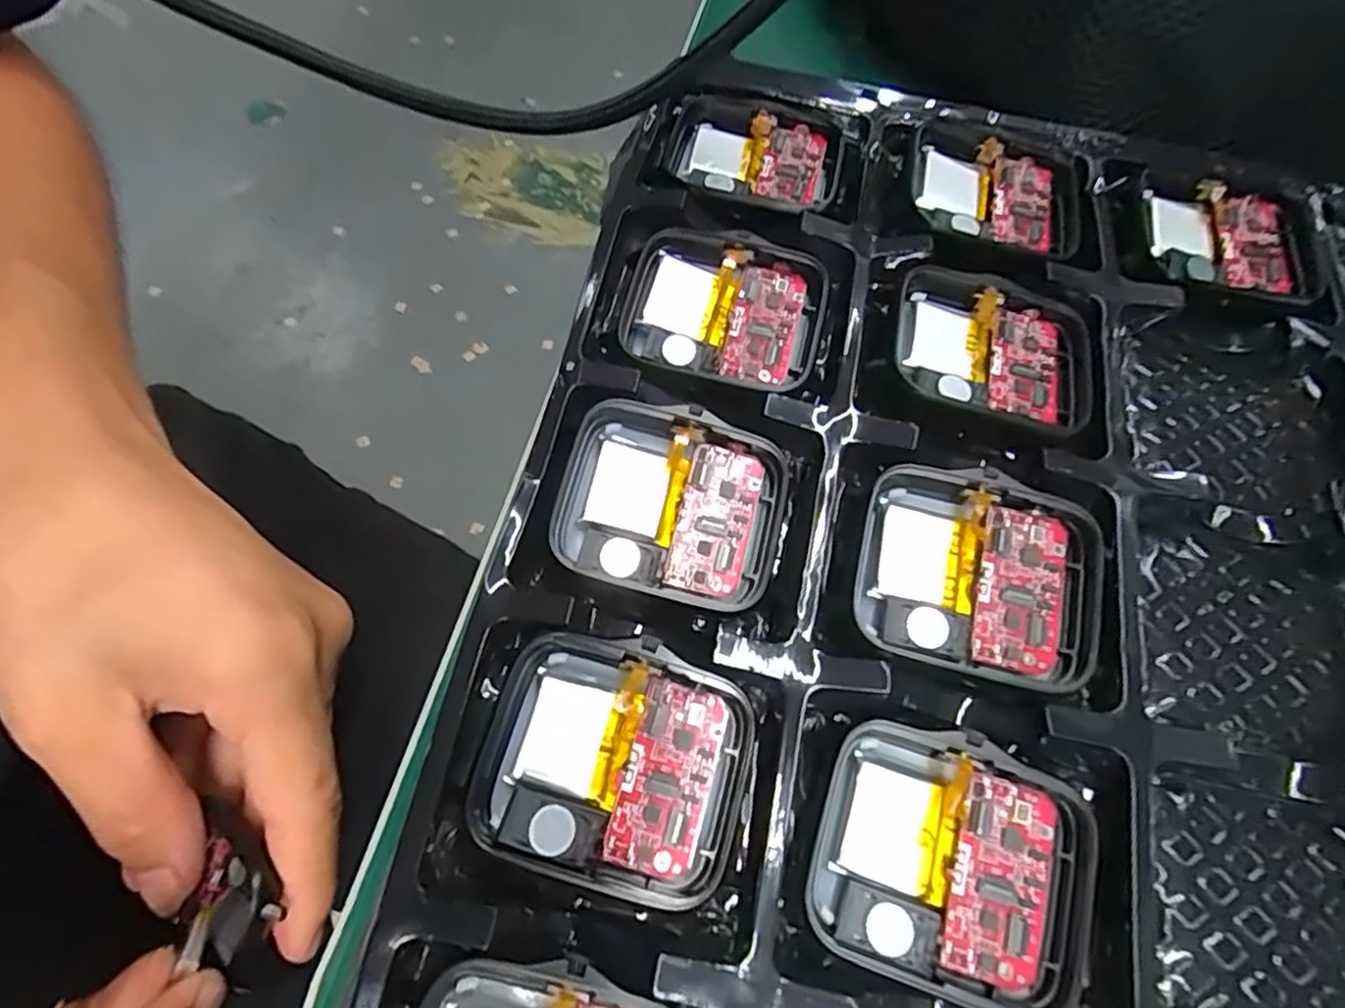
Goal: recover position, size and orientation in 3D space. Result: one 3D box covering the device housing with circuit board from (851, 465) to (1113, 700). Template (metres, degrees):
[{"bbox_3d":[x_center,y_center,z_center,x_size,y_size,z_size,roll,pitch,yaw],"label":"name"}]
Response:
[{"bbox_3d":[0.056,0.013,0.128,0.043,0.009,0.036,15,68,1],"label":"device housing with circuit board"}]

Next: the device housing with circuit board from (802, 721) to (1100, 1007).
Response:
[{"bbox_3d":[0.046,0.057,0.111,0.043,0.007,0.037,20,68,4],"label":"device housing with circuit board"}]

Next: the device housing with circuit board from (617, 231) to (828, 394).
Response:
[{"bbox_3d":[0.011,-0.042,0.154,0.043,0.007,0.035,17,68,2],"label":"device housing with circuit board"}]

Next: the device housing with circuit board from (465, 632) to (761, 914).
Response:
[{"bbox_3d":[-0.009,0.042,0.114,0.043,0.008,0.036,17,68,2],"label":"device housing with circuit board"}]

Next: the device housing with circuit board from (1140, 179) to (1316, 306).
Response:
[{"bbox_3d":[0.133,-0.063,0.168,0.041,0.007,0.033,9,68,-1],"label":"device housing with circuit board"}]

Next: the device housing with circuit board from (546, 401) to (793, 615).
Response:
[{"bbox_3d":[0.000,0.000,0.135,0.042,0.009,0.036,14,68,1],"label":"device housing with circuit board"}]

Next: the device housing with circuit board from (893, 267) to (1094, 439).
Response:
[{"bbox_3d":[0.070,-0.032,0.148,0.043,0.009,0.035,14,68,1],"label":"device housing with circuit board"}]

